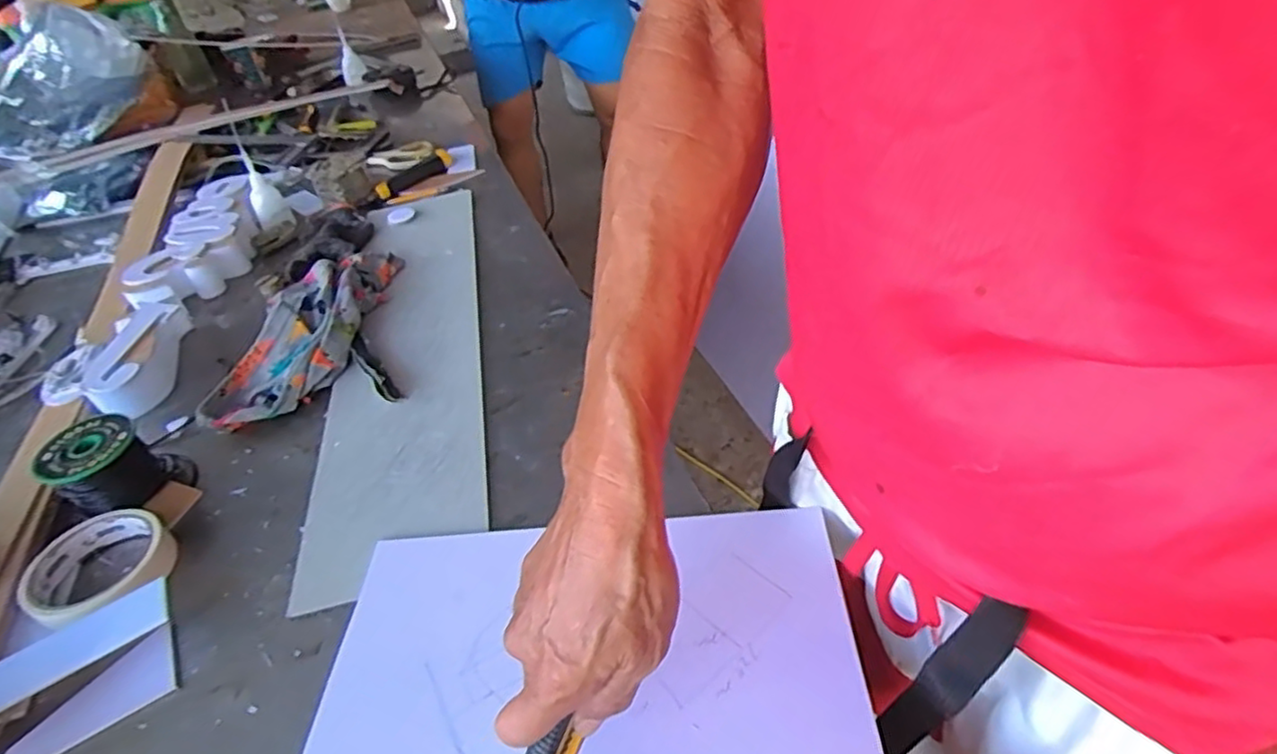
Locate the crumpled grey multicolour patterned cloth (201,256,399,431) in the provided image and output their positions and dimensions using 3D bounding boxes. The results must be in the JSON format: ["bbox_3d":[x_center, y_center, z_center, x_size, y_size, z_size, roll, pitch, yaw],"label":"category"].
[{"bbox_3d":[-0.324,-0.055,0.680,0.101,0.036,0.256,-2,41,6],"label":"crumpled grey multicolour patterned cloth"}]

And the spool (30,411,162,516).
[{"bbox_3d":[-0.416,0.070,0.536,0.060,0.056,0.064,-4,41,4],"label":"spool"}]

